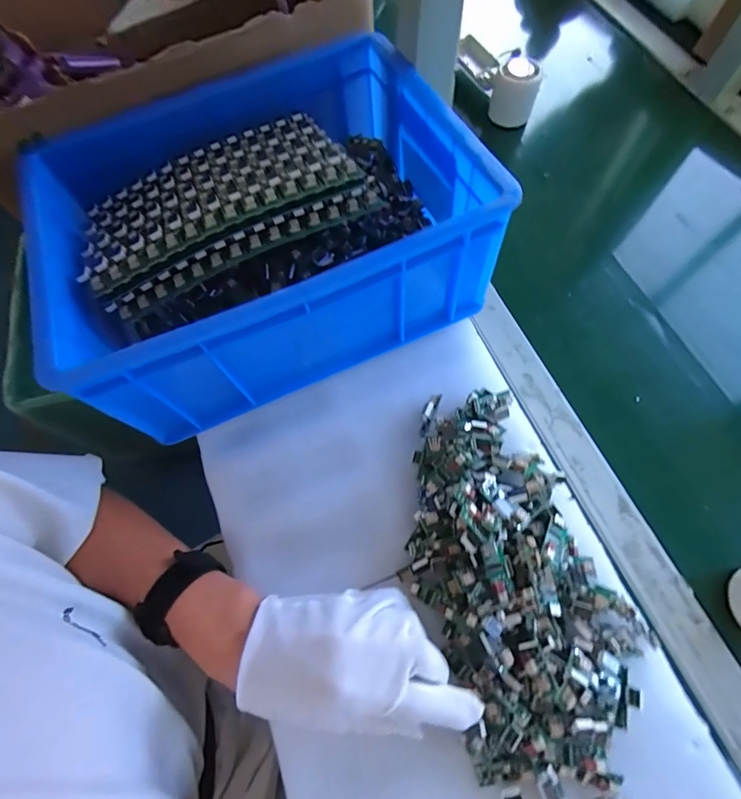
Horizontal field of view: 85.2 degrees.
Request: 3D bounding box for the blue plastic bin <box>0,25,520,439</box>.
[{"bbox_3d":[-0.096,-0.156,0.357,0.323,0.134,0.272,-23,71,-8],"label":"blue plastic bin"}]

